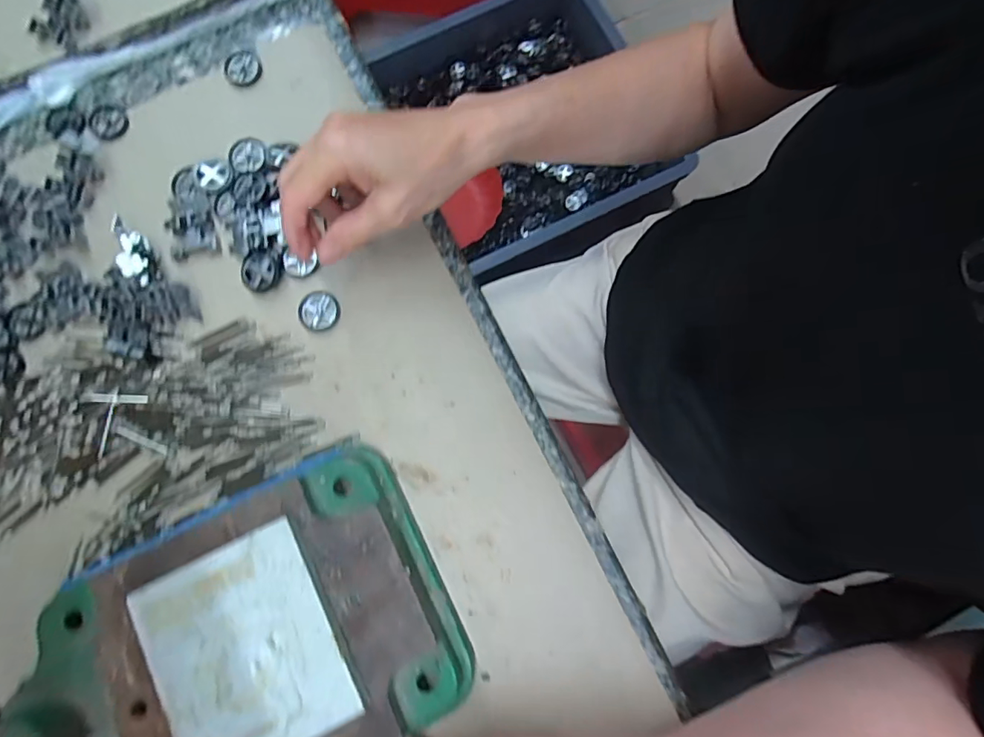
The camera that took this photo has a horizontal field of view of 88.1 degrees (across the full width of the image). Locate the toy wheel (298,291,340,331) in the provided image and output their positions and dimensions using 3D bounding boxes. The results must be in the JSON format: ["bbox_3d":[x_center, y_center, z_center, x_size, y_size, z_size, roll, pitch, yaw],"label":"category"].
[{"bbox_3d":[-0.119,-0.040,0.349,0.028,0.004,0.026,0,80,1],"label":"toy wheel"}]

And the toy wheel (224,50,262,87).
[{"bbox_3d":[-0.187,-0.226,0.382,0.026,0.007,0.027,0,80,1],"label":"toy wheel"}]

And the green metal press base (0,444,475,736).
[{"bbox_3d":[-0.143,0.159,0.289,0.231,0.052,0.164,-24,80,-4],"label":"green metal press base"}]

